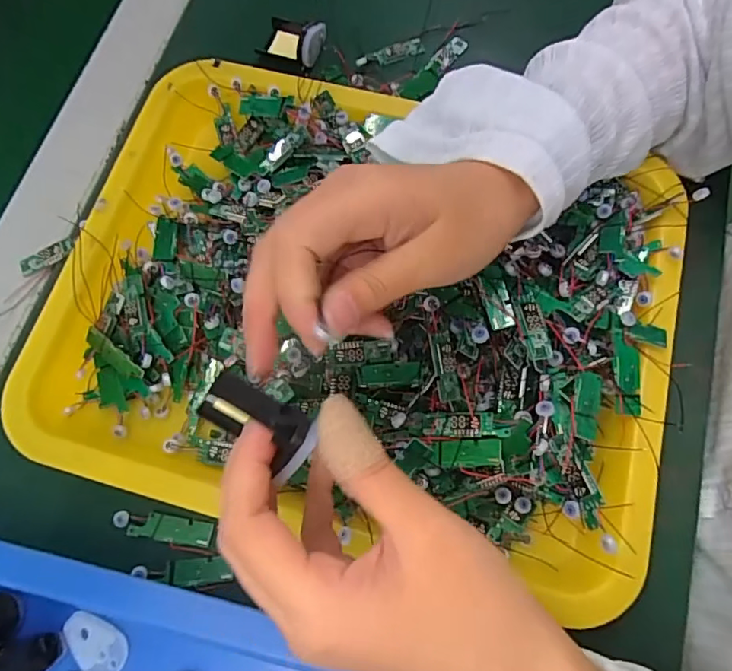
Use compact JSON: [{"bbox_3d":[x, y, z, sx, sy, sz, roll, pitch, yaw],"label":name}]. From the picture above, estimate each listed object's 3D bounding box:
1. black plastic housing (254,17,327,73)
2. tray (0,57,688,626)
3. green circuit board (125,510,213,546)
[{"bbox_3d":[-0.052,-0.208,0.370,0.043,0.020,0.036,16,73,7],"label":"black plastic housing"},{"bbox_3d":[-0.010,-0.025,0.290,0.342,0.045,0.258,14,72,6],"label":"tray"},{"bbox_3d":[-0.103,0.102,0.276,0.043,0.004,0.013,6,72,4],"label":"green circuit board"}]

